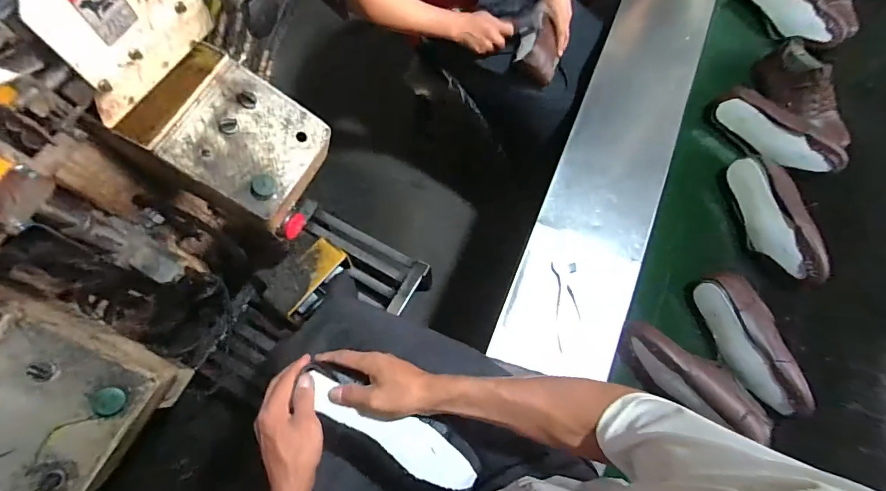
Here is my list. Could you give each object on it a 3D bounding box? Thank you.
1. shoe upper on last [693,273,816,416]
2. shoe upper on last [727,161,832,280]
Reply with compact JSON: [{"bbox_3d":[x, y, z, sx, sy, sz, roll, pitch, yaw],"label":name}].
[{"bbox_3d":[0.571,0.181,0.779,0.076,0.075,0.261,-18,73,-8],"label":"shoe upper on last"},{"bbox_3d":[0.679,-0.053,0.847,0.085,0.086,0.264,-16,72,-7],"label":"shoe upper on last"}]

